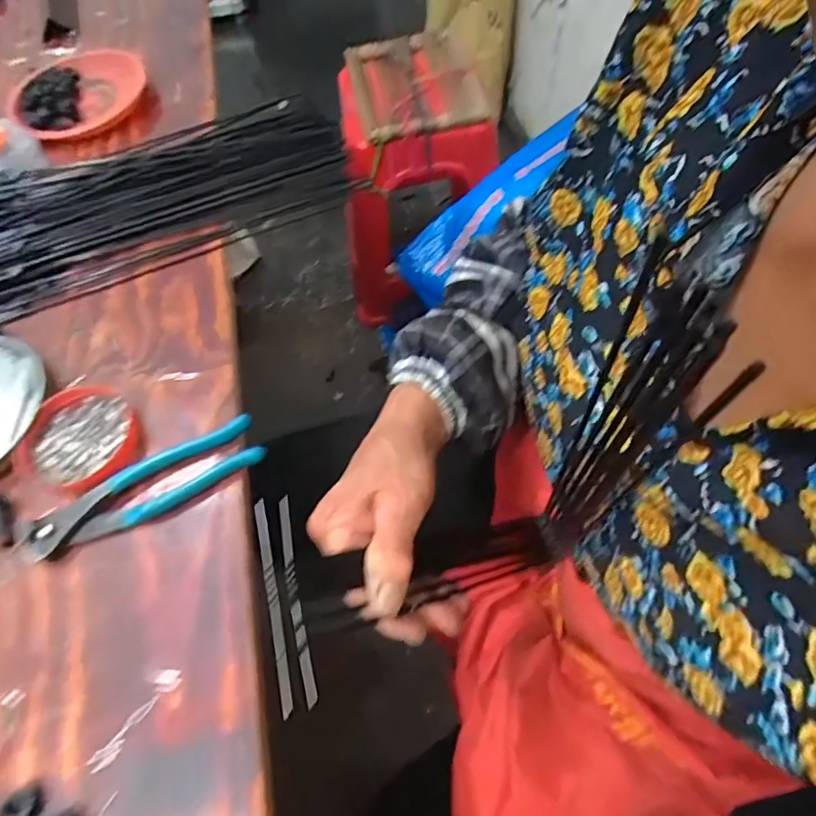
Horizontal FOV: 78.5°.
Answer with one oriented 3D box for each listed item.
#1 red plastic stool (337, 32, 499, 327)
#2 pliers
[{"bbox_3d":[-0.034,-0.503,1.180,0.317,0.502,0.308,-20,63,-5],"label":"red plastic stool"},{"bbox_3d":[-0.185,0.058,0.349,0.168,0.019,0.038,-27,64,-9],"label":"pliers"}]

